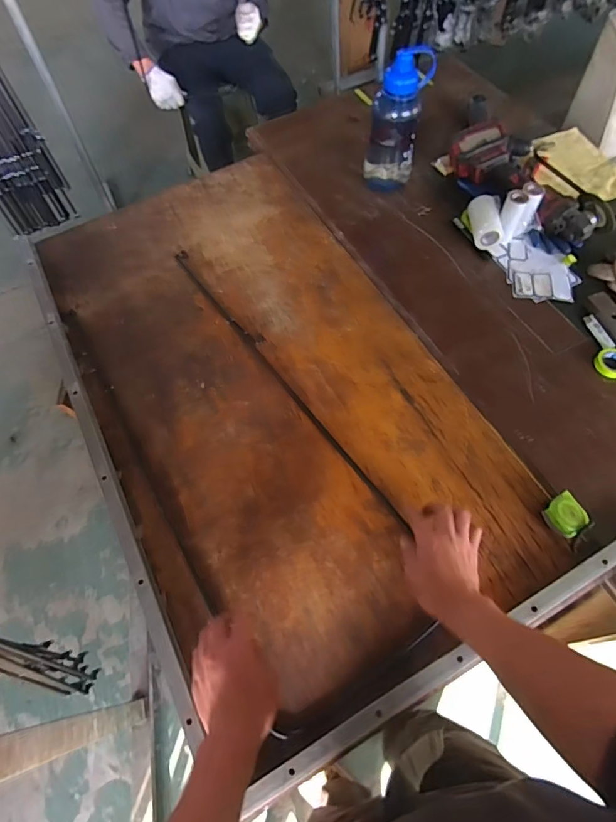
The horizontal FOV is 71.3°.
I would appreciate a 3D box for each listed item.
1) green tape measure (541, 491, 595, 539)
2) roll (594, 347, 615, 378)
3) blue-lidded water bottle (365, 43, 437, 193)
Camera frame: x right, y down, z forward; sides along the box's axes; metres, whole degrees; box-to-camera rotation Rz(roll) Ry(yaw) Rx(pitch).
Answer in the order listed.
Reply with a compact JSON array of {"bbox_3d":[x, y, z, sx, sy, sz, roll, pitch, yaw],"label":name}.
[{"bbox_3d":[0.391,0.160,0.655,0.054,0.033,0.054,-29,66,-11],"label":"green tape measure"},{"bbox_3d":[0.554,-0.089,0.780,0.053,0.016,0.056,-1,64,3],"label":"roll"},{"bbox_3d":[0.193,-0.634,0.944,0.117,0.251,0.095,7,65,7],"label":"blue-lidded water bottle"}]

